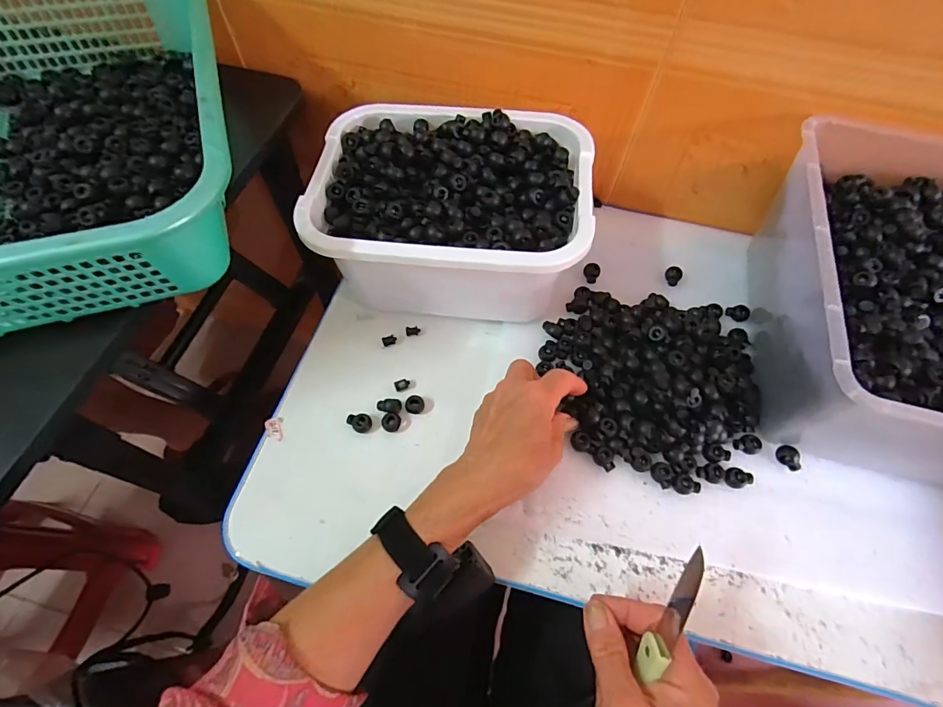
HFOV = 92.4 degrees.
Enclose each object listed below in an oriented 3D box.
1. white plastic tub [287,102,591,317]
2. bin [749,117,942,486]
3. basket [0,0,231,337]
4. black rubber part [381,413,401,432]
[{"bbox_3d":[-0.020,-0.132,0.451,0.248,0.119,0.187,6,63,1],"label":"white plastic tub"},{"bbox_3d":[0.413,-0.036,0.400,0.314,0.140,0.302,9,63,3],"label":"bin"},{"bbox_3d":[-0.353,-0.186,0.367,0.295,0.093,0.375,-16,65,-10],"label":"basket"},{"bbox_3d":[-0.074,0.063,0.415,0.017,0.009,0.016,1,63,-2],"label":"black rubber part"}]

